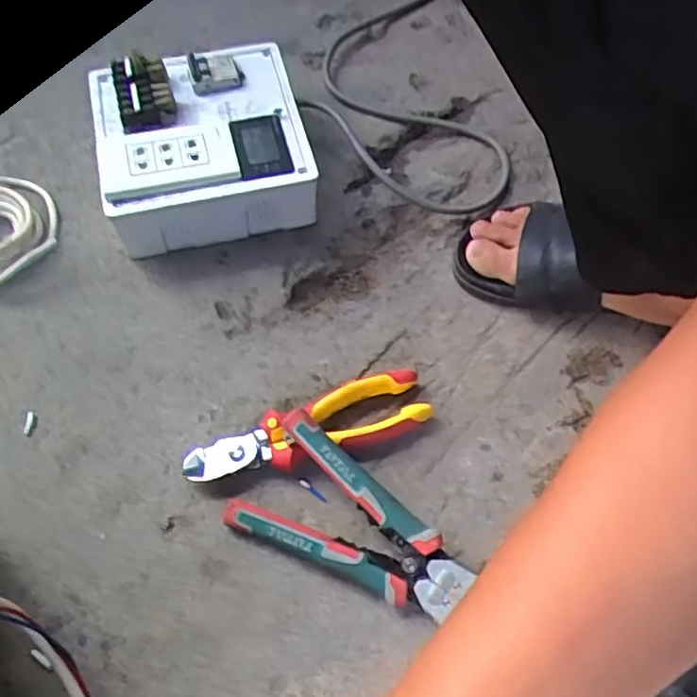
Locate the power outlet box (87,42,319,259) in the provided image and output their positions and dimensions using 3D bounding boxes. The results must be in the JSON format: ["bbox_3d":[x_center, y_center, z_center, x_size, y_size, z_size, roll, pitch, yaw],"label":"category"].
[{"bbox_3d":[-0.146,-0.202,0.661,0.201,0.079,0.205,-11,62,-6],"label":"power outlet box"}]

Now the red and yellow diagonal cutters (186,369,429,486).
[{"bbox_3d":[-0.031,0.069,0.542,0.200,0.027,0.056,-19,63,-10],"label":"red and yellow diagonal cutters"}]

